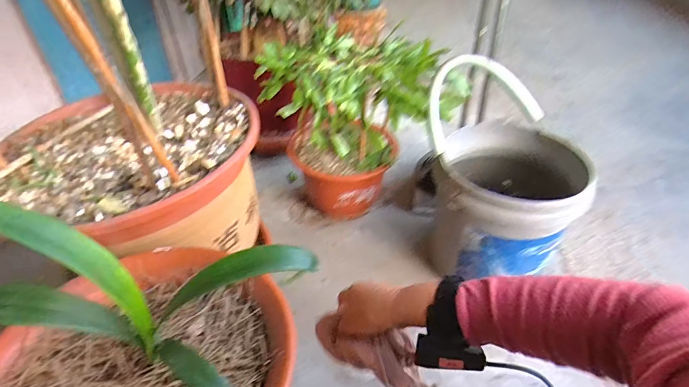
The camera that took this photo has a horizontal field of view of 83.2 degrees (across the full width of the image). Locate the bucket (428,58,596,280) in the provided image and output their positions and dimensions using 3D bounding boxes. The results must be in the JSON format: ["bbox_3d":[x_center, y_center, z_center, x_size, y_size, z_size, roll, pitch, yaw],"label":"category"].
[{"bbox_3d":[0.296,-0.033,0.728,0.264,0.331,0.278,-2,38,1],"label":"bucket"}]

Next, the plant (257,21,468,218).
[{"bbox_3d":[0.029,-0.104,0.861,0.359,0.388,0.331,-9,38,-9],"label":"plant"}]

